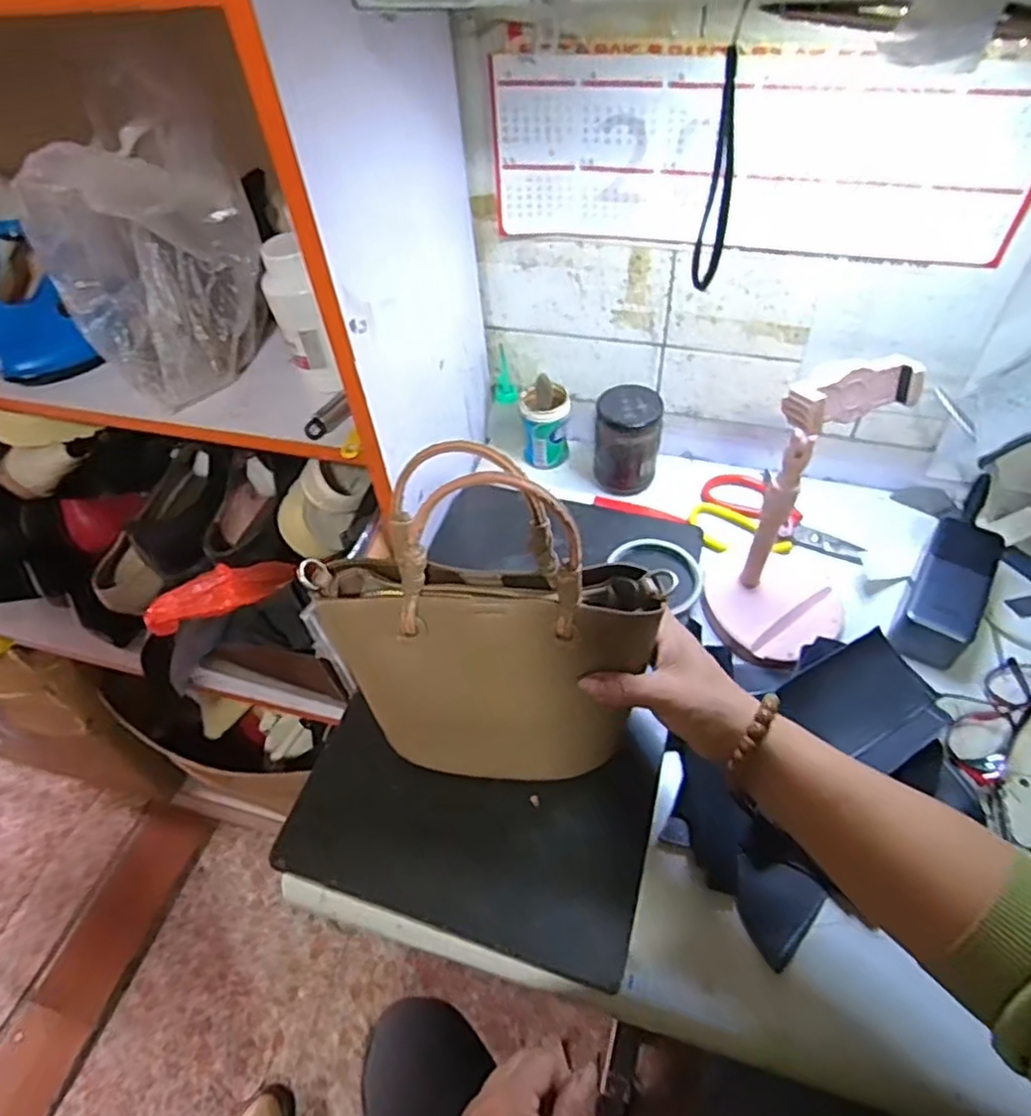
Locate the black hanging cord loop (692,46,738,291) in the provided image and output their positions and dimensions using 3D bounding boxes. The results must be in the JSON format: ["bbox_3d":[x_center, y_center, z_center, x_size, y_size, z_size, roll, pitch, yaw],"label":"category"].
[{"bbox_3d":[0.113,-0.208,0.371,0.017,0.113,0.013,8,51,11],"label":"black hanging cord loop"}]

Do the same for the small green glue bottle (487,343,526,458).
[{"bbox_3d":[-0.014,-0.171,0.756,0.040,0.101,0.057,-7,49,-1],"label":"small green glue bottle"}]

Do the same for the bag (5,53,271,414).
[{"bbox_3d":[-0.314,-0.265,0.571,0.167,0.192,0.142,35,60,29],"label":"bag"}]

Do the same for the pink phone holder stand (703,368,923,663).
[{"bbox_3d":[0.225,-0.044,0.514,0.115,0.255,0.136,21,54,21],"label":"pink phone holder stand"}]

